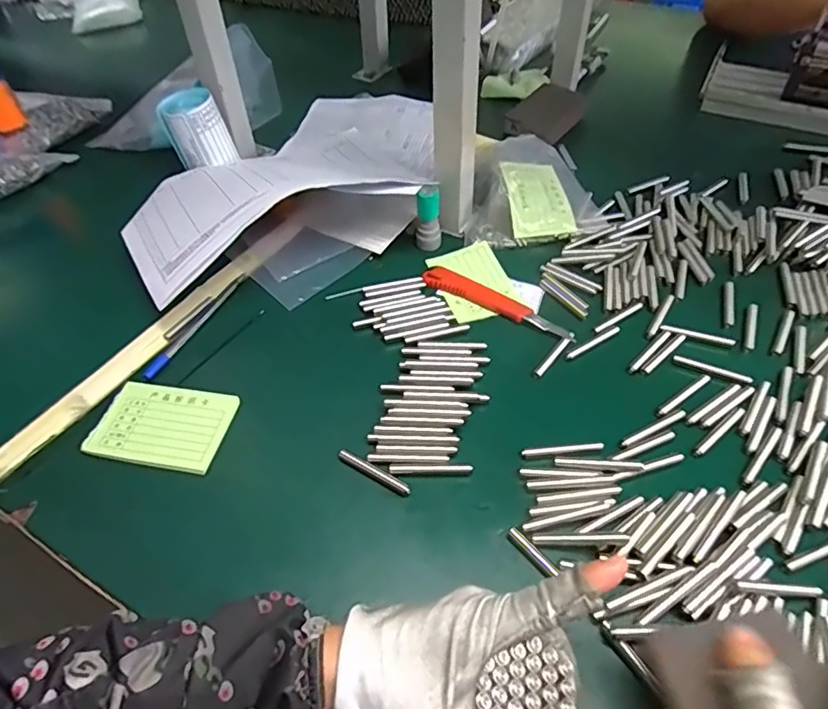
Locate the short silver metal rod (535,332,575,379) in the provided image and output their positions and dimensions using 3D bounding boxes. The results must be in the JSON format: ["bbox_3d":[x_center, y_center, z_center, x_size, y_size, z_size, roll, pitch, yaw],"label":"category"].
[{"bbox_3d":[0.117,-0.001,0.455,0.007,0.004,0.058,31,56,26],"label":"short silver metal rod"}]

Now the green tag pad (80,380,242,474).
[{"bbox_3d":[-0.191,0.054,0.419,0.097,0.008,0.066,8,49,8],"label":"green tag pad"}]

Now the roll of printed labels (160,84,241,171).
[{"bbox_3d":[-0.243,-0.247,0.616,0.057,0.077,0.059,-1,49,1],"label":"roll of printed labels"}]

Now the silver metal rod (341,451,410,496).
[{"bbox_3d":[-0.029,0.082,0.389,0.058,0.005,0.008,22,53,20],"label":"silver metal rod"}]

